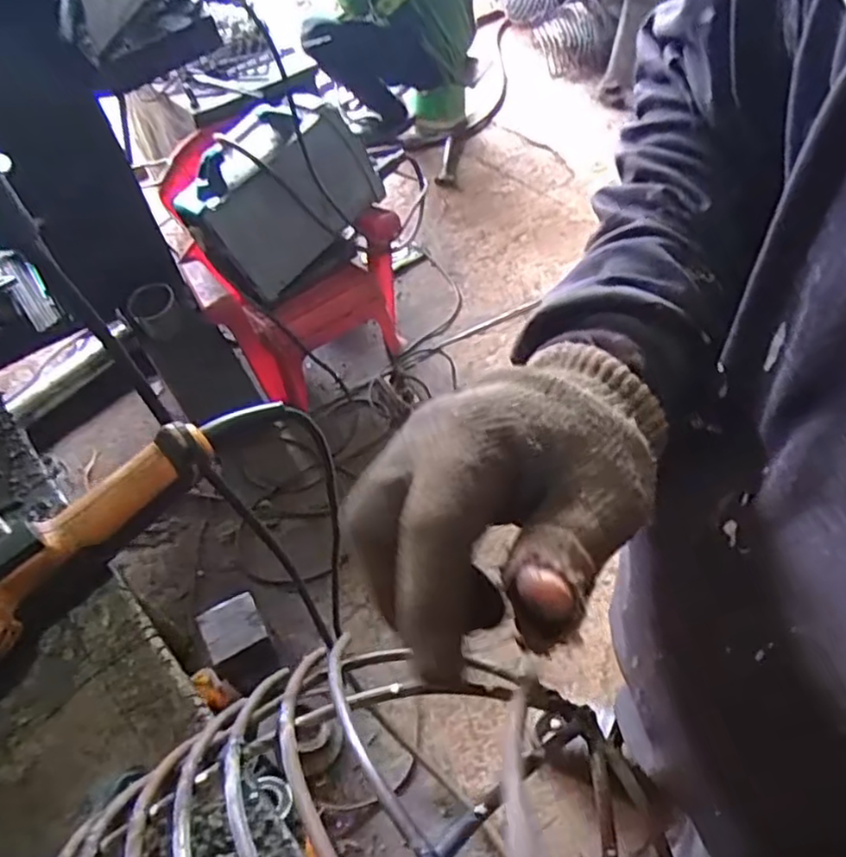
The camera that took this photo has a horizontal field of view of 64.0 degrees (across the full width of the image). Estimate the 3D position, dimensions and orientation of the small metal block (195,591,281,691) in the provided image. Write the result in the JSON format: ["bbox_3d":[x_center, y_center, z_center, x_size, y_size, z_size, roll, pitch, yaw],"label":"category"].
[{"bbox_3d":[-0.326,0.377,1.202,0.105,0.091,0.124,-25,56,-15],"label":"small metal block"}]

